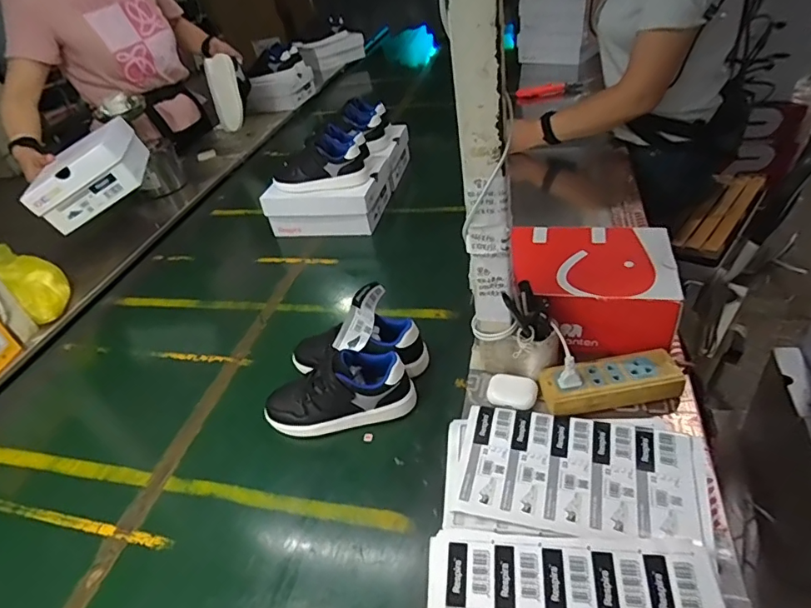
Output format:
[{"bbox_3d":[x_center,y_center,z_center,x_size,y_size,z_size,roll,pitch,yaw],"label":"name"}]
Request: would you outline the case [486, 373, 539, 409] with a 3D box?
[{"bbox_3d":[0.133,0.106,0.615,0.059,0.017,0.044,11,41,26],"label":"case"}]

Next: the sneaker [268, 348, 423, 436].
[{"bbox_3d":[-0.089,0.113,0.656,0.200,0.083,0.074,-10,36,0],"label":"sneaker"}]

